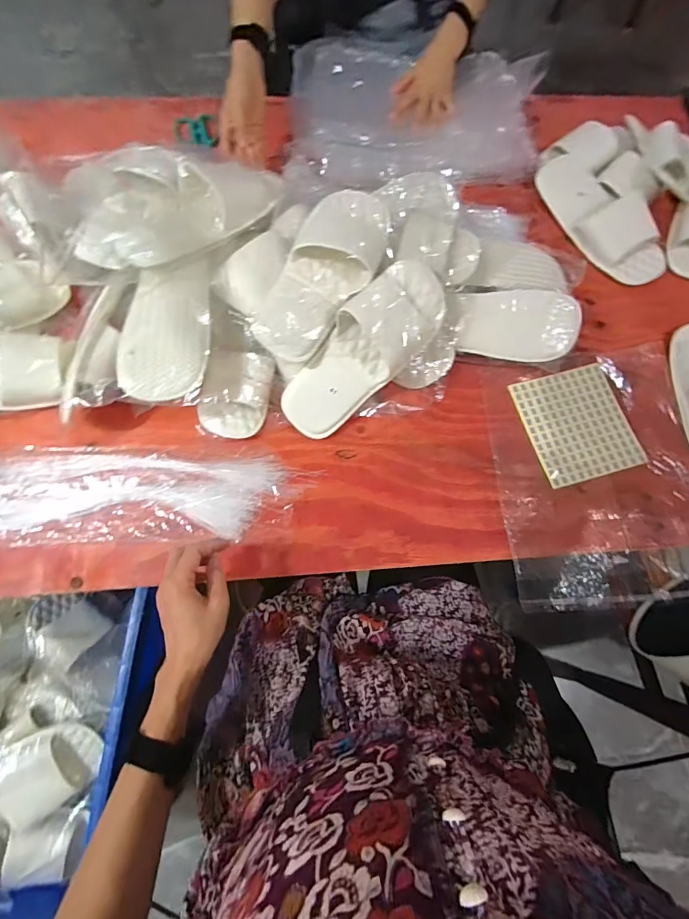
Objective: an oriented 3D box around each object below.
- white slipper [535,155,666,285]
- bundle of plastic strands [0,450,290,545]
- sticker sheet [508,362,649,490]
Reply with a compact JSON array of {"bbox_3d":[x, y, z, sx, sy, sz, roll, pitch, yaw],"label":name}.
[{"bbox_3d":[0.444,-0.428,0.734,0.099,0.054,0.282,-32,77,-10],"label":"white slipper"},{"bbox_3d":[-0.315,0.046,0.560,0.458,0.029,0.117,0,78,-4],"label":"bundle of plastic strands"},{"bbox_3d":[0.354,-0.055,0.644,0.156,0.007,0.169,-15,73,-6],"label":"sticker sheet"}]

